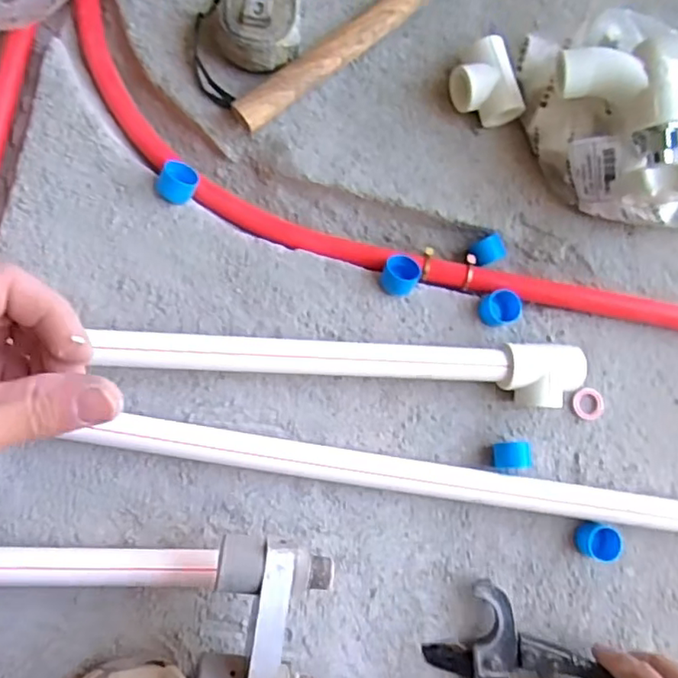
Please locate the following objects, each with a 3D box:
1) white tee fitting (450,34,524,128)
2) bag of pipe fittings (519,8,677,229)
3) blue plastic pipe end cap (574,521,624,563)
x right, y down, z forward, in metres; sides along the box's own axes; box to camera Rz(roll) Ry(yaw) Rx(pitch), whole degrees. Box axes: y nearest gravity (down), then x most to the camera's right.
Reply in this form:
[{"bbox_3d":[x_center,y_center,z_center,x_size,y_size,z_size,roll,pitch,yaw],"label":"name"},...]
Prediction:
[{"bbox_3d":[0.120,-0.209,0.494,0.050,0.039,0.069,-21,87,-9],"label":"white tee fitting"},{"bbox_3d":[0.240,-0.170,0.474,0.136,0.102,0.192,-22,87,-9],"label":"bag of pipe fittings"},{"bbox_3d":[0.209,0.162,0.476,0.035,0.020,0.028,25,81,-4],"label":"blue plastic pipe end cap"}]

